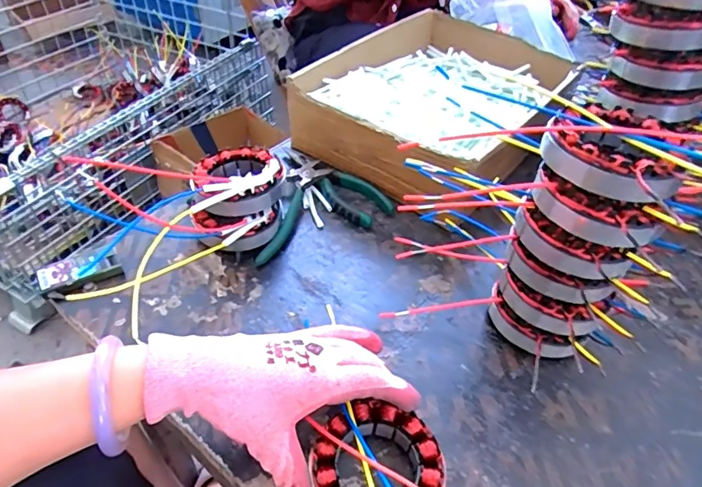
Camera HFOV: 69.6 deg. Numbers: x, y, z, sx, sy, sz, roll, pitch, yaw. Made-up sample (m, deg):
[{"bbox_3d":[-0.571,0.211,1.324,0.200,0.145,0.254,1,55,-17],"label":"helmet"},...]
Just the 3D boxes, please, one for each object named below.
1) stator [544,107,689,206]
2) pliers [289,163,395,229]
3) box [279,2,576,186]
[{"bbox_3d":[0.170,-0.062,0.326,0.080,0.033,0.078,27,49,22],"label":"stator"},{"bbox_3d":[-0.005,-0.059,0.557,0.109,0.025,0.063,28,49,23],"label":"pliers"},{"bbox_3d":[0.107,-0.183,0.644,0.216,0.095,0.332,31,50,25],"label":"box"}]

